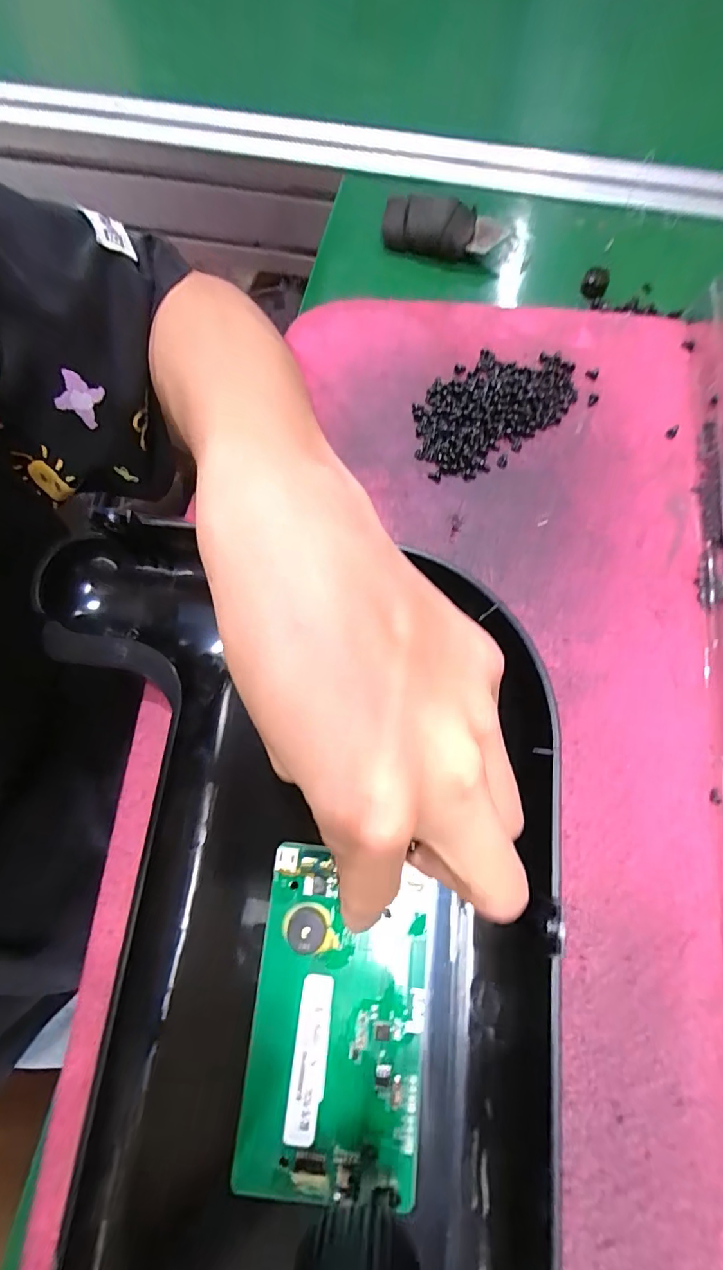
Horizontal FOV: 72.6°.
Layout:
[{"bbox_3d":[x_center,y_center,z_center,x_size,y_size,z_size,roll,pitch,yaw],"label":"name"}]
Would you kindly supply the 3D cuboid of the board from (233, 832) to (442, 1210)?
[{"bbox_3d":[-0.008,0.135,0.175,0.061,0.011,0.104,7,74,2],"label":"board"}]

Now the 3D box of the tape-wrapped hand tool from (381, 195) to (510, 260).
[{"bbox_3d":[0.047,-0.240,0.290,0.071,0.025,0.024,13,74,4],"label":"tape-wrapped hand tool"}]

